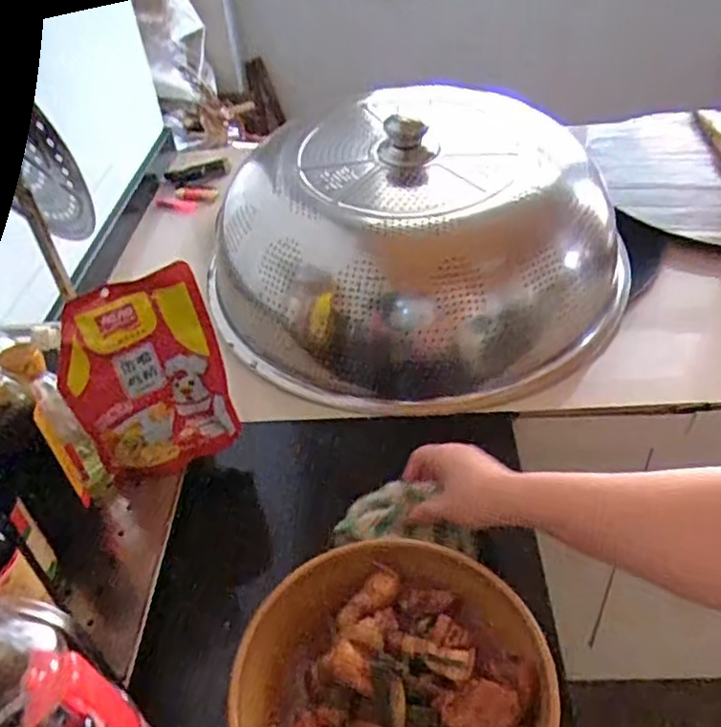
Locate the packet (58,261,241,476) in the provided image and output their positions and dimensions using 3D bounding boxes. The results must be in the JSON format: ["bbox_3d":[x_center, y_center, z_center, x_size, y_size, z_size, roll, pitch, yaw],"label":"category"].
[{"bbox_3d":[-0.201,0.018,0.626,0.134,0.205,0.035,-24,45,-21],"label":"packet"}]

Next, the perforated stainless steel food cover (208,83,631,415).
[{"bbox_3d":[0.084,-0.179,0.886,0.563,0.229,0.488,-32,48,-28],"label":"perforated stainless steel food cover"}]

